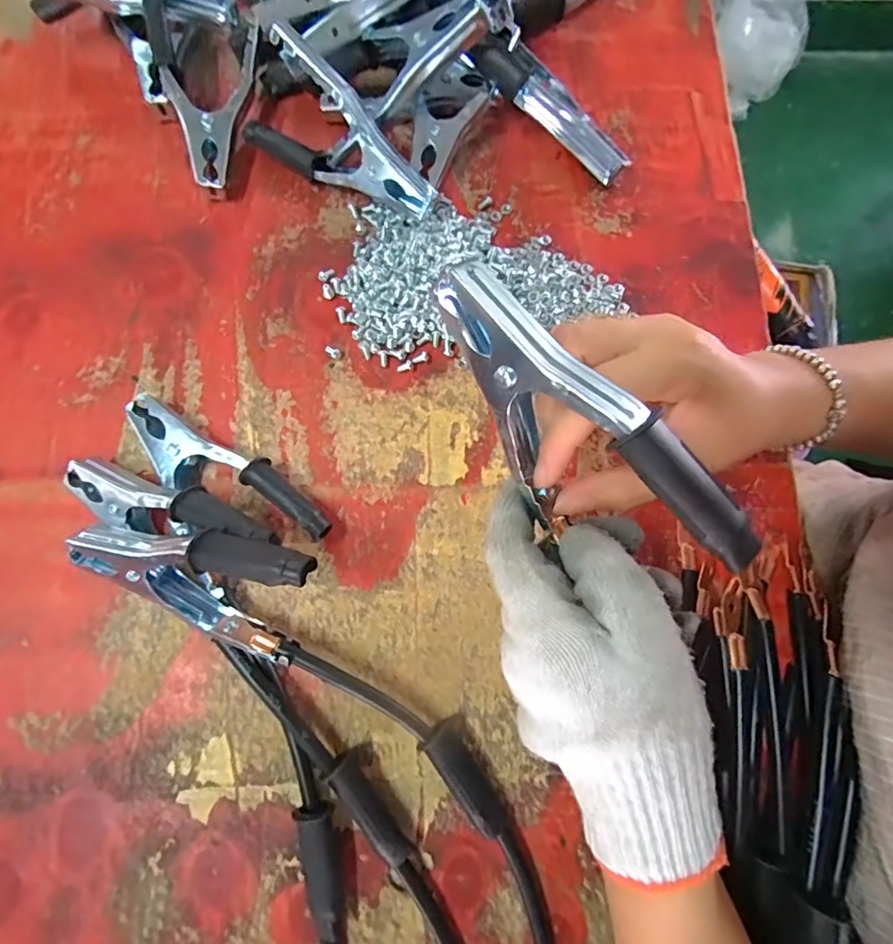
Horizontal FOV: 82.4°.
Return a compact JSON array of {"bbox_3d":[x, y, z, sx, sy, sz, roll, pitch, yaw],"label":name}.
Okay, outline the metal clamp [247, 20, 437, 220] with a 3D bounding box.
[{"bbox_3d":[-0.072,-0.226,0.344,0.139,0.074,0.043,32,79,7],"label":"metal clamp"}]

